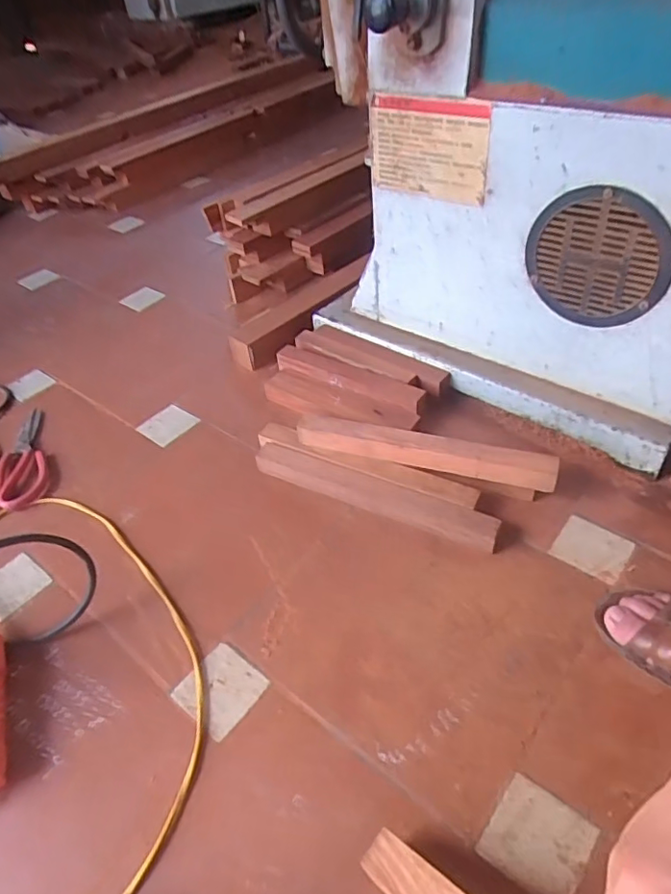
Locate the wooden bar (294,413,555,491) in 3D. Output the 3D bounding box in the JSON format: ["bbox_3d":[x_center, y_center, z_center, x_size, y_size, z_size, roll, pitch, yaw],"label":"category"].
[{"bbox_3d":[0.111,0.002,0.735,0.329,0.041,0.035,12,46,18],"label":"wooden bar"}]

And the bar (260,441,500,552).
[{"bbox_3d":[0.044,0.061,0.731,0.336,0.036,0.040,18,48,24],"label":"bar"}]

